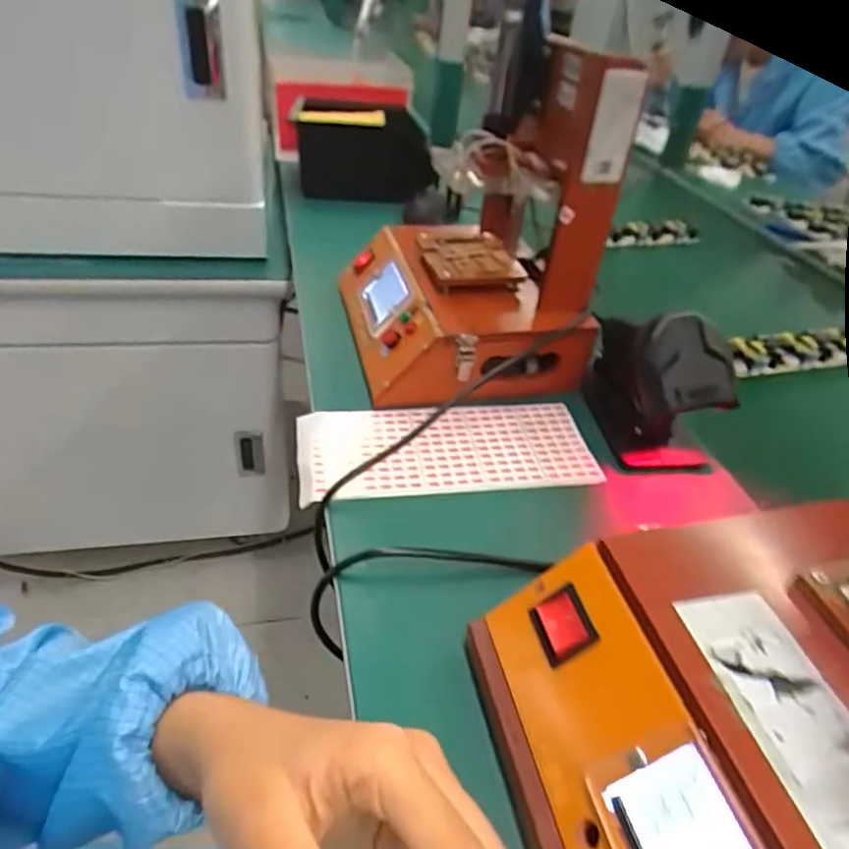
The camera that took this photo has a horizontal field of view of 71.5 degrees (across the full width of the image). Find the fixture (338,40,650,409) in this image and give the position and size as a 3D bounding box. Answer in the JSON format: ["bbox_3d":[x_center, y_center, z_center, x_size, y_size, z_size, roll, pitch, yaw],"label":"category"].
[{"bbox_3d":[0.041,-0.203,0.574,0.210,0.268,0.246,-5,41,-16],"label":"fixture"}]

